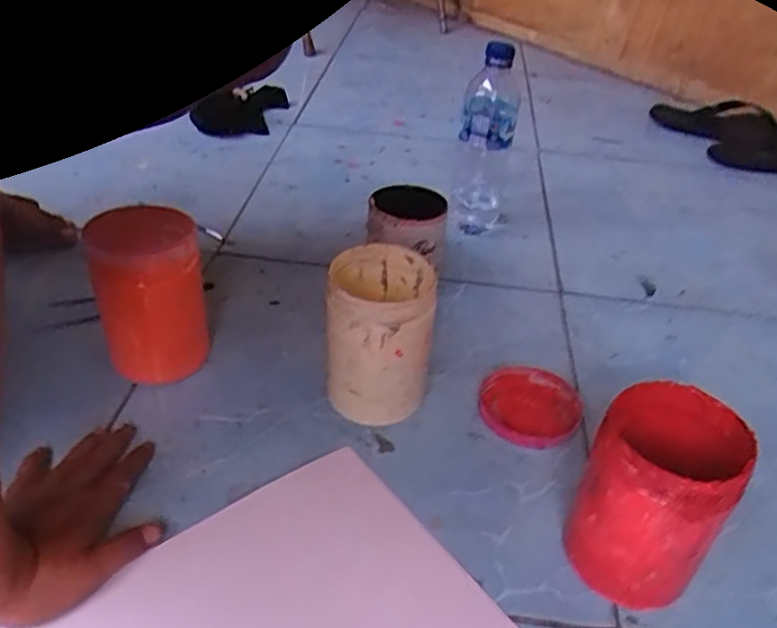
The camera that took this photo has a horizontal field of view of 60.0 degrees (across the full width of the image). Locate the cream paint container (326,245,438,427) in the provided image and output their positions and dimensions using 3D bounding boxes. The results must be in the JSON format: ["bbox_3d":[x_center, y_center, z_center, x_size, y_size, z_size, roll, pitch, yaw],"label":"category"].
[{"bbox_3d":[-0.009,0.020,0.580,0.082,0.136,0.099,4,36,0],"label":"cream paint container"}]

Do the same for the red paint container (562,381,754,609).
[{"bbox_3d":[0.180,0.122,0.458,0.083,0.135,0.097,26,41,27],"label":"red paint container"}]

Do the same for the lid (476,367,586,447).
[{"bbox_3d":[0.129,0.082,0.616,0.090,0.015,0.090,3,36,-2],"label":"lid"}]

